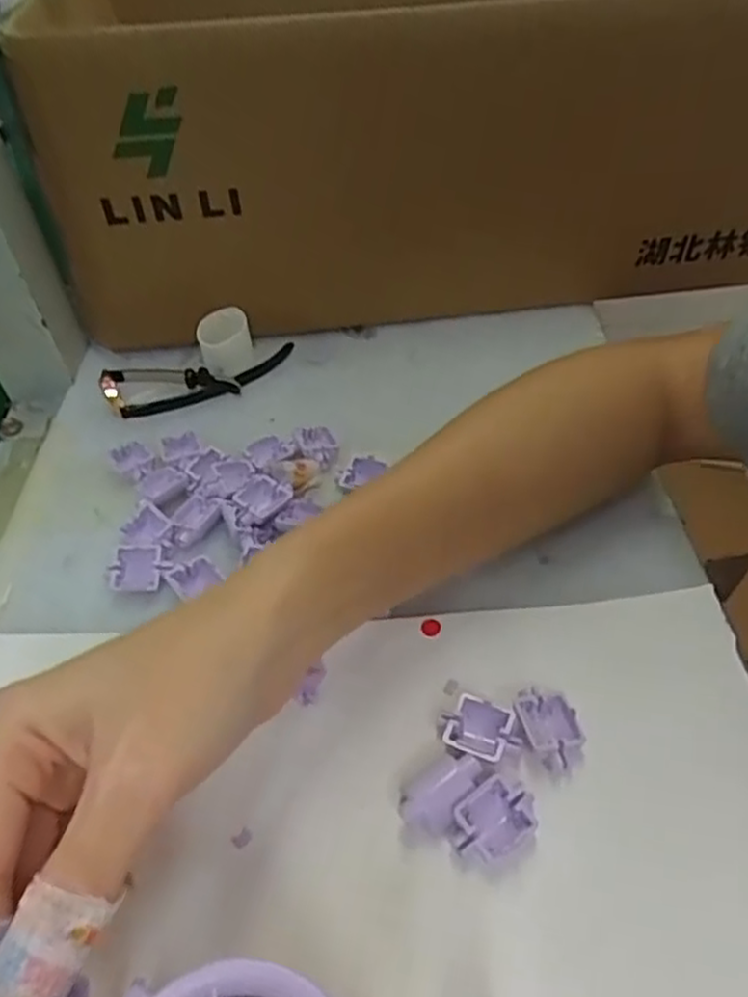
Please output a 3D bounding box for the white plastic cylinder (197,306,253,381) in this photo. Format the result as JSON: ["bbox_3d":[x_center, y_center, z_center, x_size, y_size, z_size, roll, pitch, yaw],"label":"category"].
[{"bbox_3d":[-0.083,-0.088,0.412,0.028,0.028,0.033,-10,46,-5],"label":"white plastic cylinder"}]

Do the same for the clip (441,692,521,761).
[{"bbox_3d":[0.036,0.081,0.252,0.025,0.011,0.020,13,49,16],"label":"clip"}]

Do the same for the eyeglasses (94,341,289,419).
[{"bbox_3d":[-0.095,-0.069,0.403,0.104,0.016,0.029,-18,47,-12],"label":"eyeglasses"}]

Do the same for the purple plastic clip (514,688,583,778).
[{"bbox_3d":[0.060,0.079,0.251,0.017,0.012,0.029,-15,47,-9],"label":"purple plastic clip"}]

